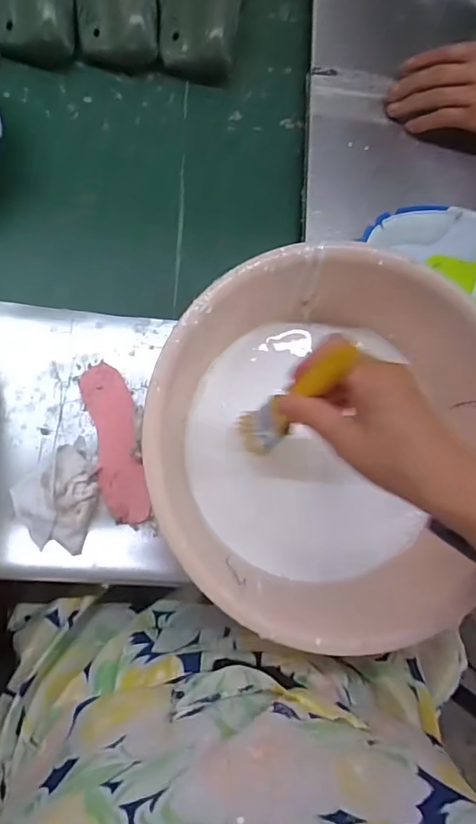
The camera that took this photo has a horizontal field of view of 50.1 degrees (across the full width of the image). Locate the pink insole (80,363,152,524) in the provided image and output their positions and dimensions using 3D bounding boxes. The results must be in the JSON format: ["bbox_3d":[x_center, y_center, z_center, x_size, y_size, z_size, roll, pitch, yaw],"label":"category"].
[{"bbox_3d":[-0.114,0.030,0.480,0.042,0.006,0.148,-12,87,-9],"label":"pink insole"}]

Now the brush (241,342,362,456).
[{"bbox_3d":[0.037,-0.003,0.385,0.032,0.144,0.020,45,56,-2],"label":"brush"}]

